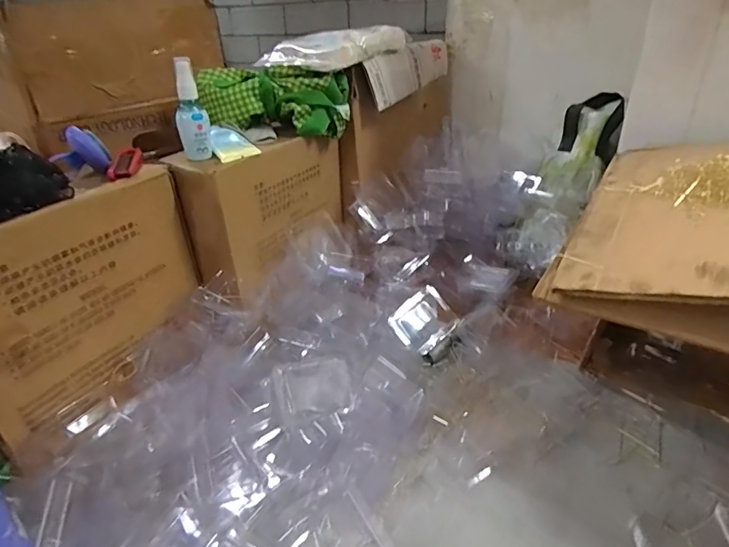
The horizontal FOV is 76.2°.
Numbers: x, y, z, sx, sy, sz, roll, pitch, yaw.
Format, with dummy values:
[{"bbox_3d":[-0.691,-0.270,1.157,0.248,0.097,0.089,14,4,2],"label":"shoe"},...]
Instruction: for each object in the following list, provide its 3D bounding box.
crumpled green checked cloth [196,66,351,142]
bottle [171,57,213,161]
[{"bbox_3d":[-0.133,-0.254,0.690,0.211,0.087,0.057,0,30,4],"label":"crumpled green checked cloth"},{"bbox_3d":[-0.216,-0.202,0.579,0.038,0.118,0.036,-13,32,-17],"label":"bottle"}]

